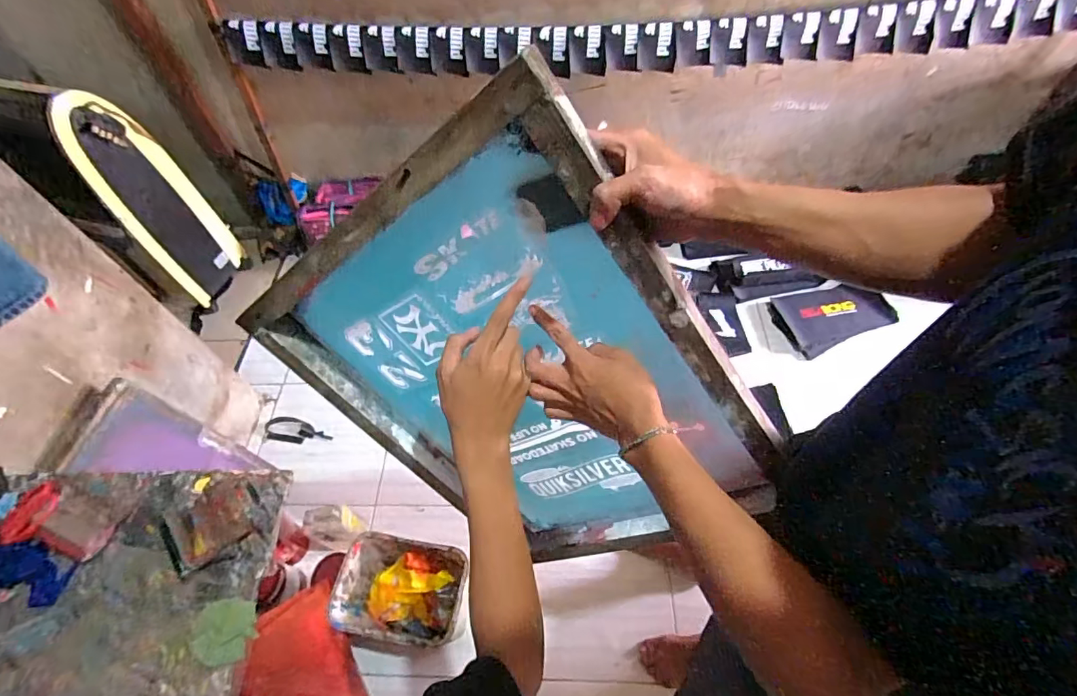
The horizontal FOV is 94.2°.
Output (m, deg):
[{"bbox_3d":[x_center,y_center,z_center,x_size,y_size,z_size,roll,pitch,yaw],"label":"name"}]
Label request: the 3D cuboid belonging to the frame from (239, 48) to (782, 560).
[{"bbox_3d":[-0.018,0.054,0.575,0.446,0.531,0.053,-24,29,33],"label":"frame"}]

